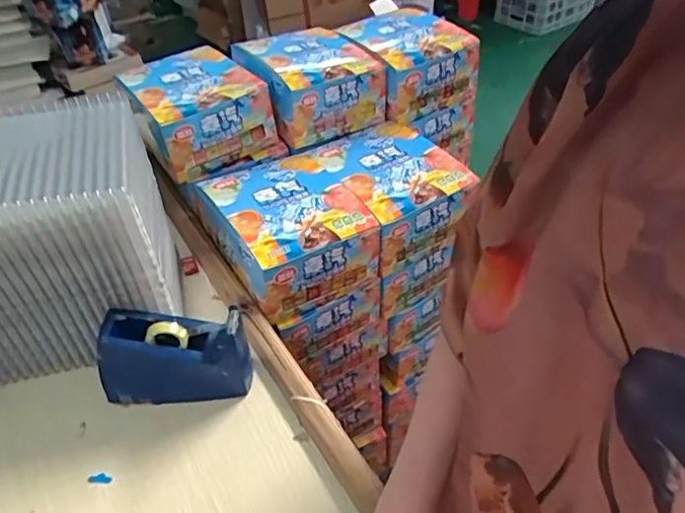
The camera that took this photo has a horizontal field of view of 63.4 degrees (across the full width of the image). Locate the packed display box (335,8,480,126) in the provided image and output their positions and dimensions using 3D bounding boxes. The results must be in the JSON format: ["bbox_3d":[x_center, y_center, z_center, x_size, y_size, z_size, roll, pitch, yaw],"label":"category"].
[{"bbox_3d":[0.100,-0.302,0.858,0.156,0.100,0.170,-21,44,-20],"label":"packed display box"}]

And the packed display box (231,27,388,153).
[{"bbox_3d":[-0.050,-0.259,0.819,0.165,0.090,0.176,-22,45,-20],"label":"packed display box"}]

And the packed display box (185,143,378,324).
[{"bbox_3d":[-0.078,-0.045,0.702,0.160,0.092,0.221,-23,45,-21],"label":"packed display box"}]

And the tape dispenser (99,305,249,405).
[{"bbox_3d":[-0.159,0.095,0.533,0.134,0.092,0.046,-4,41,-2],"label":"tape dispenser"}]

